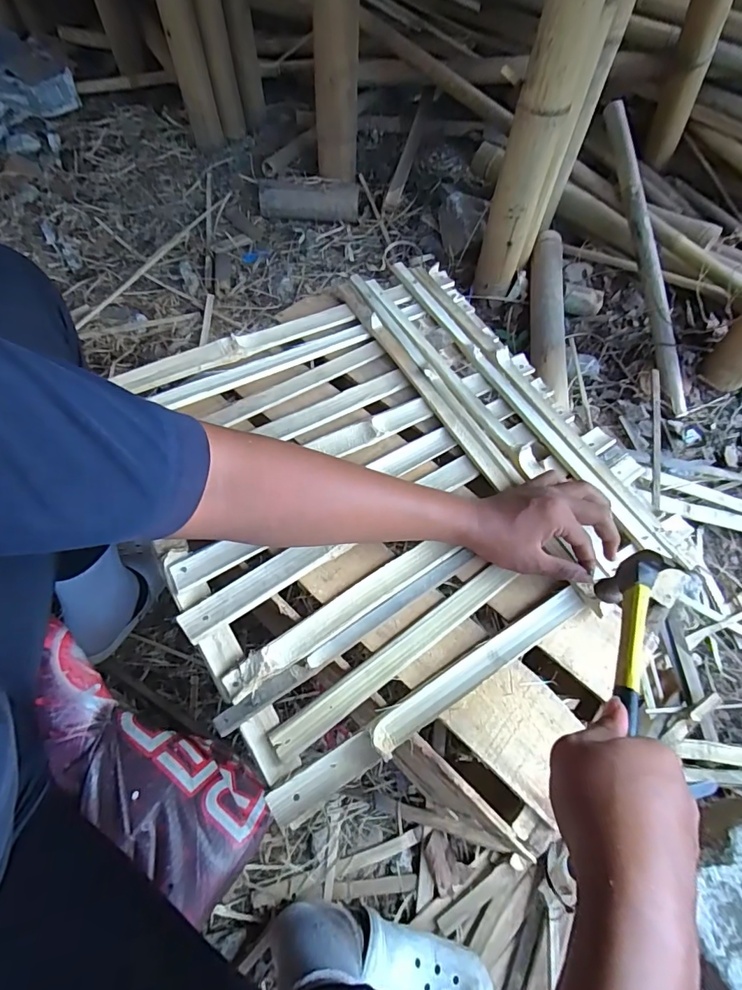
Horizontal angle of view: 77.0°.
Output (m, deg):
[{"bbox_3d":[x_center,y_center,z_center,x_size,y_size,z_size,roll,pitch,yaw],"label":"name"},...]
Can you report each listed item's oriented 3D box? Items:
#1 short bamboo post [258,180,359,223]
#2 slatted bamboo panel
[{"bbox_3d":[-0.165,-0.786,1.246,0.263,0.078,0.065,2,62,-3],"label":"short bamboo post"},{"bbox_3d":[0.014,-0.042,0.528,0.493,0.033,0.498,-27,69,-14],"label":"slatted bamboo panel"}]

